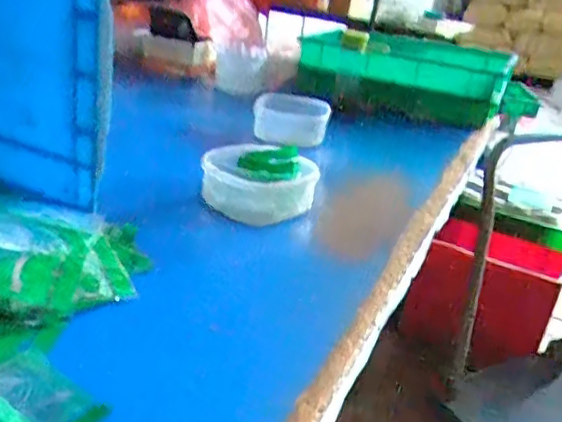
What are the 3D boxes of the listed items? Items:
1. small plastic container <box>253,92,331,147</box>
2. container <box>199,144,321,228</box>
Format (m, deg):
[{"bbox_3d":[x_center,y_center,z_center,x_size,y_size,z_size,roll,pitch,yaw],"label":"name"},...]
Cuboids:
[{"bbox_3d":[0.024,-0.220,1.422,0.171,0.114,0.102,8,25,0],"label":"small plastic container"},{"bbox_3d":[-0.036,-0.045,1.041,0.187,0.084,0.169,10,25,5],"label":"container"}]

